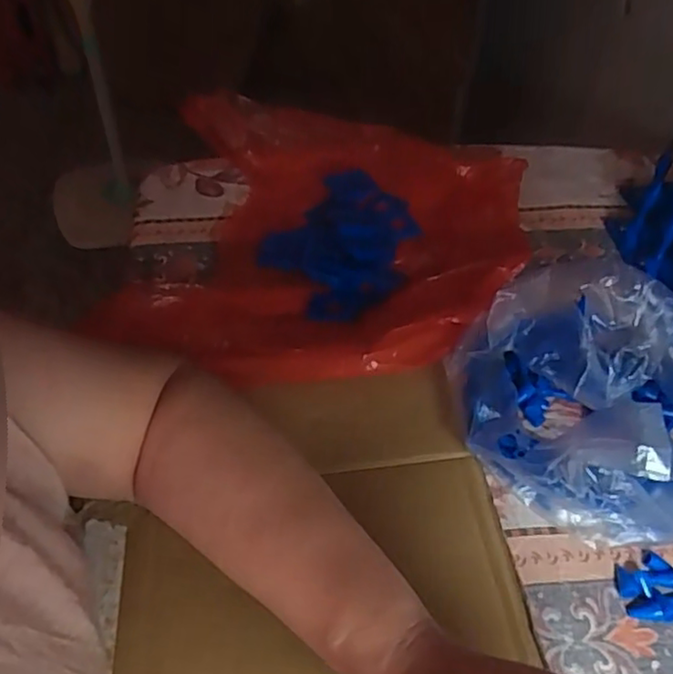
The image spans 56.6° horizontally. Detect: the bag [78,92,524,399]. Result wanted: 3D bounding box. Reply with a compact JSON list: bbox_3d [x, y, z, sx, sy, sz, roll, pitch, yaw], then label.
[{"bbox_3d":[-0.003,-0.089,0.522,0.307,0.040,0.342,9,48,5],"label":"bag"}]

